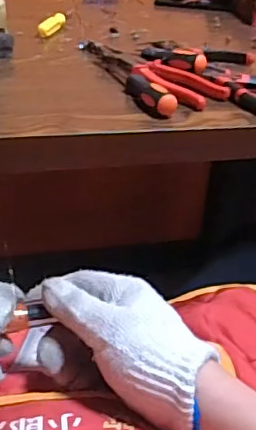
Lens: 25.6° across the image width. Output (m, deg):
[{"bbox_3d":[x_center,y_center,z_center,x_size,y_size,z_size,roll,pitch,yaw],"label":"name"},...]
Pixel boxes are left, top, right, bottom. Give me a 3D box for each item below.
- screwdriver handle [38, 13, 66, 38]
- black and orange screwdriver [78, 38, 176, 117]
[{"bbox_3d":[-0.114,-0.291,0.857,0.024,0.018,0.091,10,32,8],"label":"screwdriver handle"},{"bbox_3d":[-0.007,-0.176,0.694,0.030,0.027,0.247,-9,34,-22],"label":"black and orange screwdriver"}]

